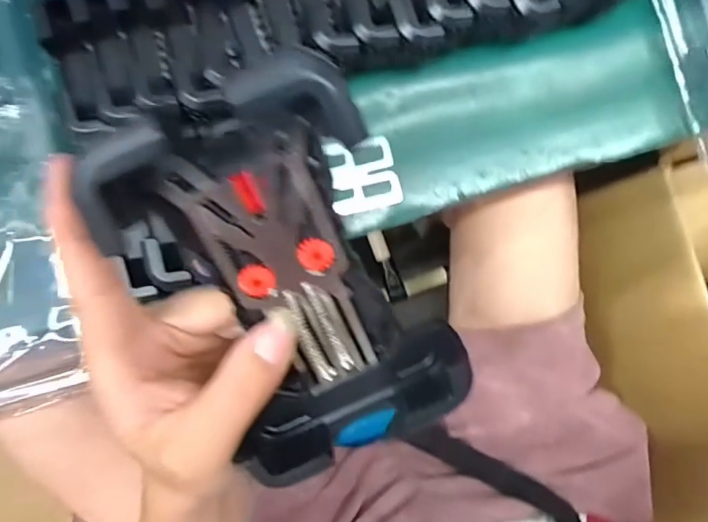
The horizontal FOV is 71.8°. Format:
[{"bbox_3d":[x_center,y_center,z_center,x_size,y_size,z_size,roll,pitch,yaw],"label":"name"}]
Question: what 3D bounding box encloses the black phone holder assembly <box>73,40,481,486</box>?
[{"bbox_3d":[-0.015,0.017,0.177,0.089,0.034,0.156,-25,119,-2],"label":"black phone holder assembly"}]

